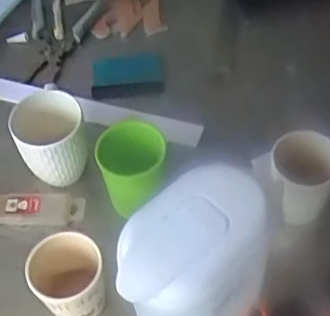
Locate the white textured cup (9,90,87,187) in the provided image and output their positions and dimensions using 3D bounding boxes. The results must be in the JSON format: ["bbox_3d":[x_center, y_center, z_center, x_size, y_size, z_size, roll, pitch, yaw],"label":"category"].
[{"bbox_3d":[-0.135,-0.023,0.709,0.081,0.091,0.086,-15,55,-9],"label":"white textured cup"}]

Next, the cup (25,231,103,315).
[{"bbox_3d":[-0.096,0.122,0.597,0.068,0.084,0.069,-1,54,1],"label":"cup"}]

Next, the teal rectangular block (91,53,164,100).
[{"bbox_3d":[-0.052,-0.111,0.800,0.093,0.029,0.050,-9,54,-4],"label":"teal rectangular block"}]

